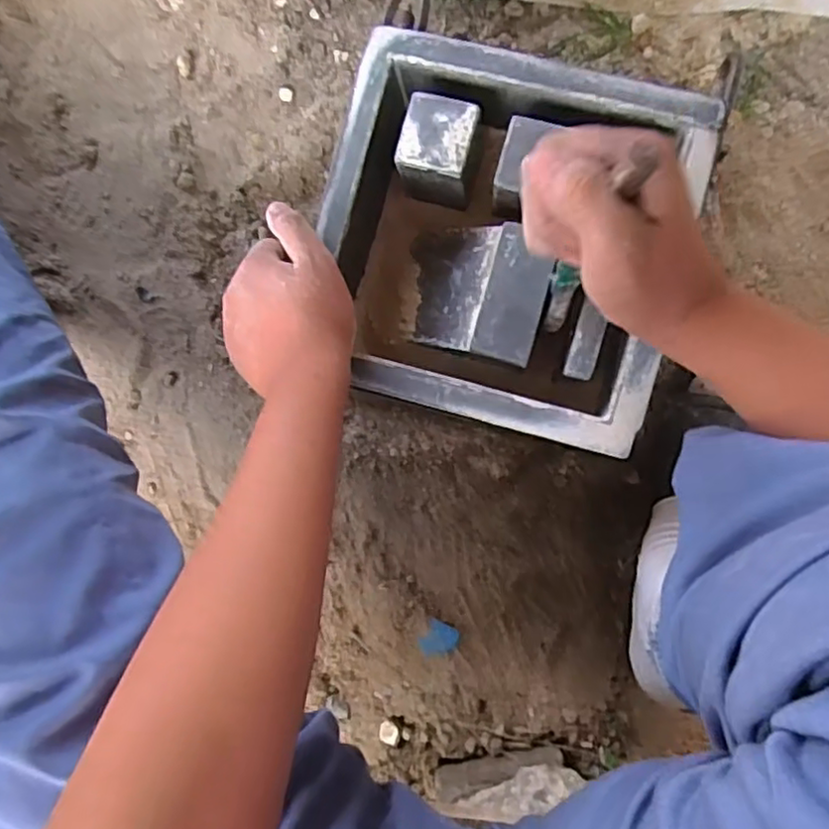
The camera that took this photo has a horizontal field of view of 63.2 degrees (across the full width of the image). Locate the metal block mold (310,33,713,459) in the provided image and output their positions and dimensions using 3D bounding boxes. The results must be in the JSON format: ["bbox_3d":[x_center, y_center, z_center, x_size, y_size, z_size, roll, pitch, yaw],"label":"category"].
[{"bbox_3d":[0.061,-0.117,0.485,0.238,0.087,0.236,16,92,7],"label":"metal block mold"}]

